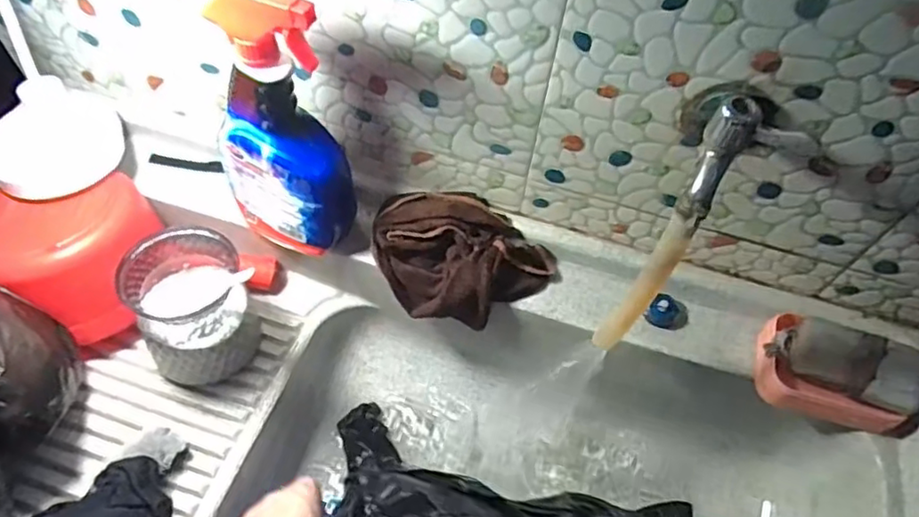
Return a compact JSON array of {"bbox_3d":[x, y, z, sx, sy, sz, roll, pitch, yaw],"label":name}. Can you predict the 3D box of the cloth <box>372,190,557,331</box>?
[{"bbox_3d":[0.004,-0.002,0.640,0.173,0.089,0.109,19,58,9],"label":"cloth"}]

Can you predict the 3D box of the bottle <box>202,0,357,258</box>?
[{"bbox_3d":[-0.160,-0.112,0.546,0.108,0.260,0.072,29,60,15],"label":"bottle"}]

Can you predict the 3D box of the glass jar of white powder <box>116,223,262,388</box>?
[{"bbox_3d":[-0.256,0.046,0.610,0.105,0.123,0.110,2,57,-2],"label":"glass jar of white powder"}]

